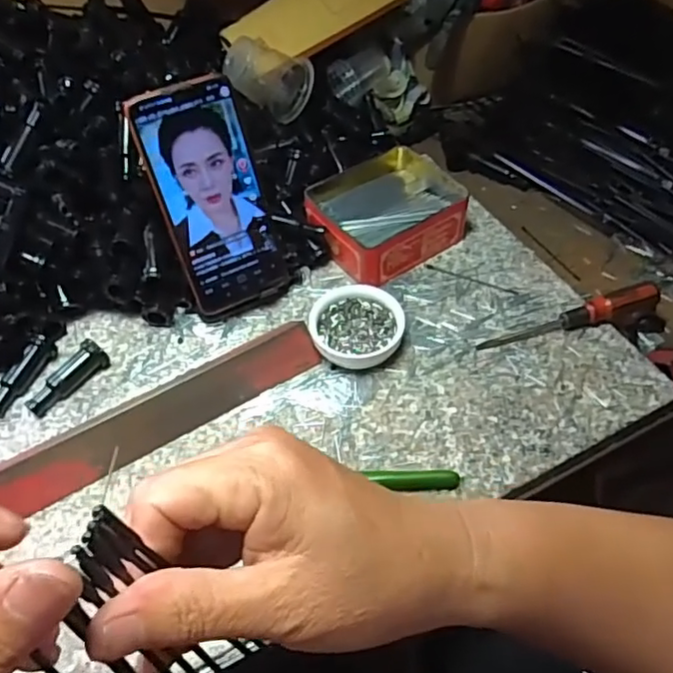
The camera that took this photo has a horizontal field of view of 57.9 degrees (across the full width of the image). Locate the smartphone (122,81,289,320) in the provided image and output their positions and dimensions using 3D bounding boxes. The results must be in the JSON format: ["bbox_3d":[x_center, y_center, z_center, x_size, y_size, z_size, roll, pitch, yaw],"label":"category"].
[{"bbox_3d":[-0.092,-0.102,0.459,0.079,0.166,0.011,-24,29,-16],"label":"smartphone"}]

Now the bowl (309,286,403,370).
[{"bbox_3d":[0.016,-0.007,0.479,0.071,0.025,0.068,-1,51,2],"label":"bowl"}]

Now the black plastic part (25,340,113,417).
[{"bbox_3d":[-0.204,0.030,0.459,0.017,0.020,0.066,34,60,26],"label":"black plastic part"}]

